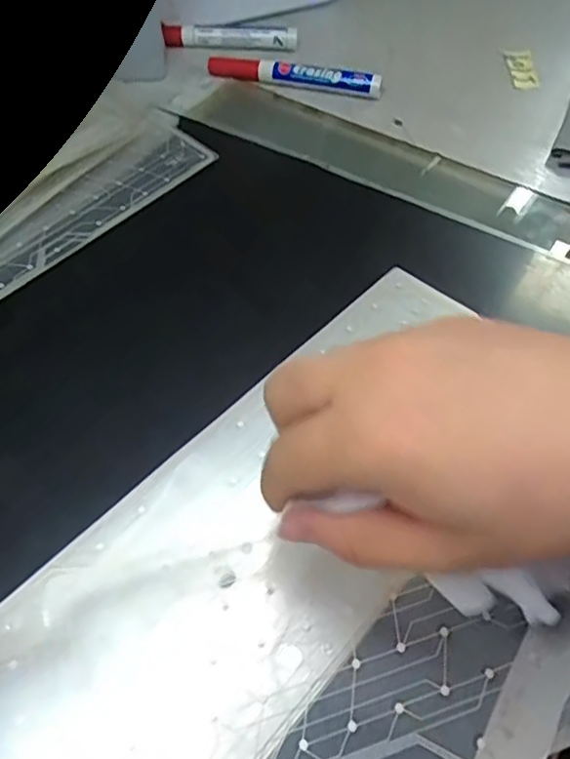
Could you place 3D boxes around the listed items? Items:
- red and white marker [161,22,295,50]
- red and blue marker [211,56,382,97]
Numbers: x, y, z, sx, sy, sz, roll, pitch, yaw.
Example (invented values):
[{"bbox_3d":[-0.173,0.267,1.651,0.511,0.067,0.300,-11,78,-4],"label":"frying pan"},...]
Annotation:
[{"bbox_3d":[-0.046,-0.290,0.505,0.111,0.017,0.014,6,54,3],"label":"red and white marker"},{"bbox_3d":[0.006,-0.241,0.472,0.140,0.019,0.014,15,55,9],"label":"red and blue marker"}]

